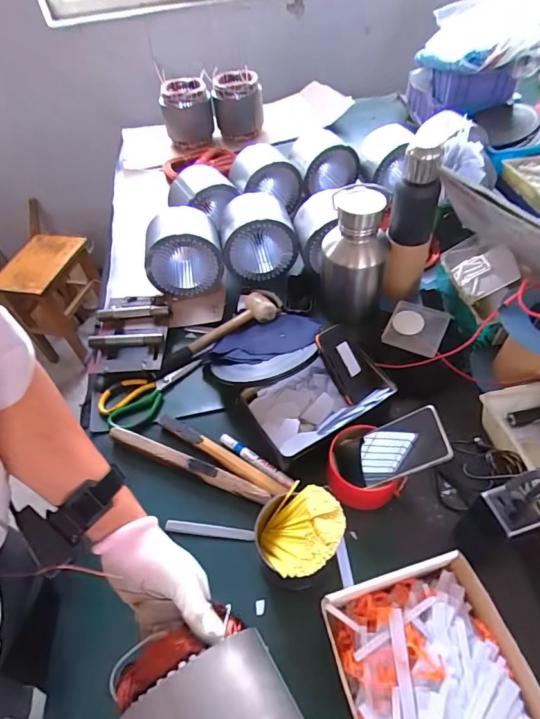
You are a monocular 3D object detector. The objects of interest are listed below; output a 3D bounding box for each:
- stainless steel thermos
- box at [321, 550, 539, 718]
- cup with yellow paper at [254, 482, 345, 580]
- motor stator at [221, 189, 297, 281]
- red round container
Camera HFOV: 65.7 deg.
[{"bbox_3d":[0.148,-0.178,0.751,0.115,0.235,0.087,6,52,11],"label":"stainless steel thermos"},{"bbox_3d":[0.181,0.359,0.426,0.179,0.075,0.248,-16,51,-7],"label":"box"},{"bbox_3d":[0.036,0.222,0.531,0.101,0.098,0.107,-3,51,4],"label":"cup with yellow paper"},{"bbox_3d":[-0.028,-0.268,0.890,0.145,0.128,0.145,-9,51,-1],"label":"motor stator"},{"bbox_3d":[0.131,0.164,0.609,0.099,0.077,0.107,-3,51,4],"label":"red round container"}]

